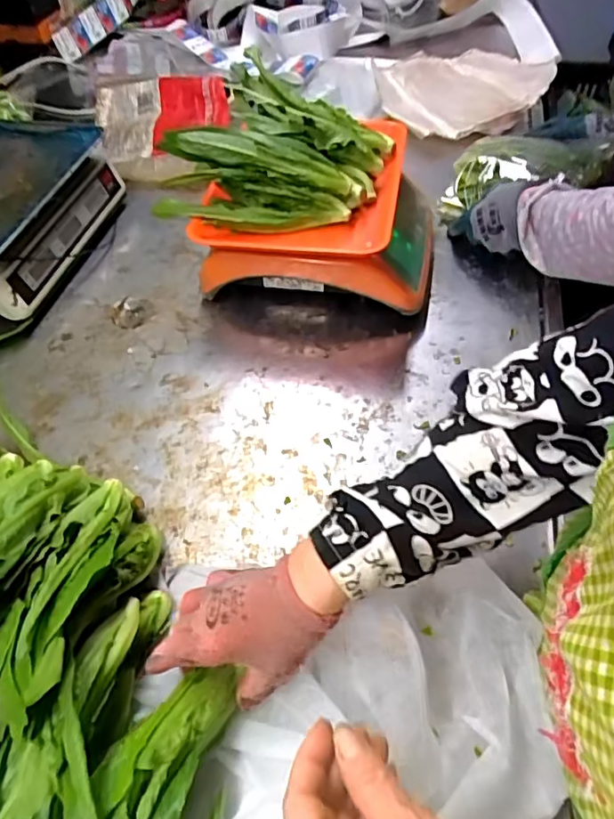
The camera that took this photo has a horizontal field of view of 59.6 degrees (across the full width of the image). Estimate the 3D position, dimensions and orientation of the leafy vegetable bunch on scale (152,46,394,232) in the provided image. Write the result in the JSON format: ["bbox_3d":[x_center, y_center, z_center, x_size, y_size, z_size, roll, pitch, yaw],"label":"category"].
[{"bbox_3d":[-0.034,-0.316,0.645,0.231,0.091,0.225,15,55,14],"label":"leafy vegetable bunch on scale"}]

